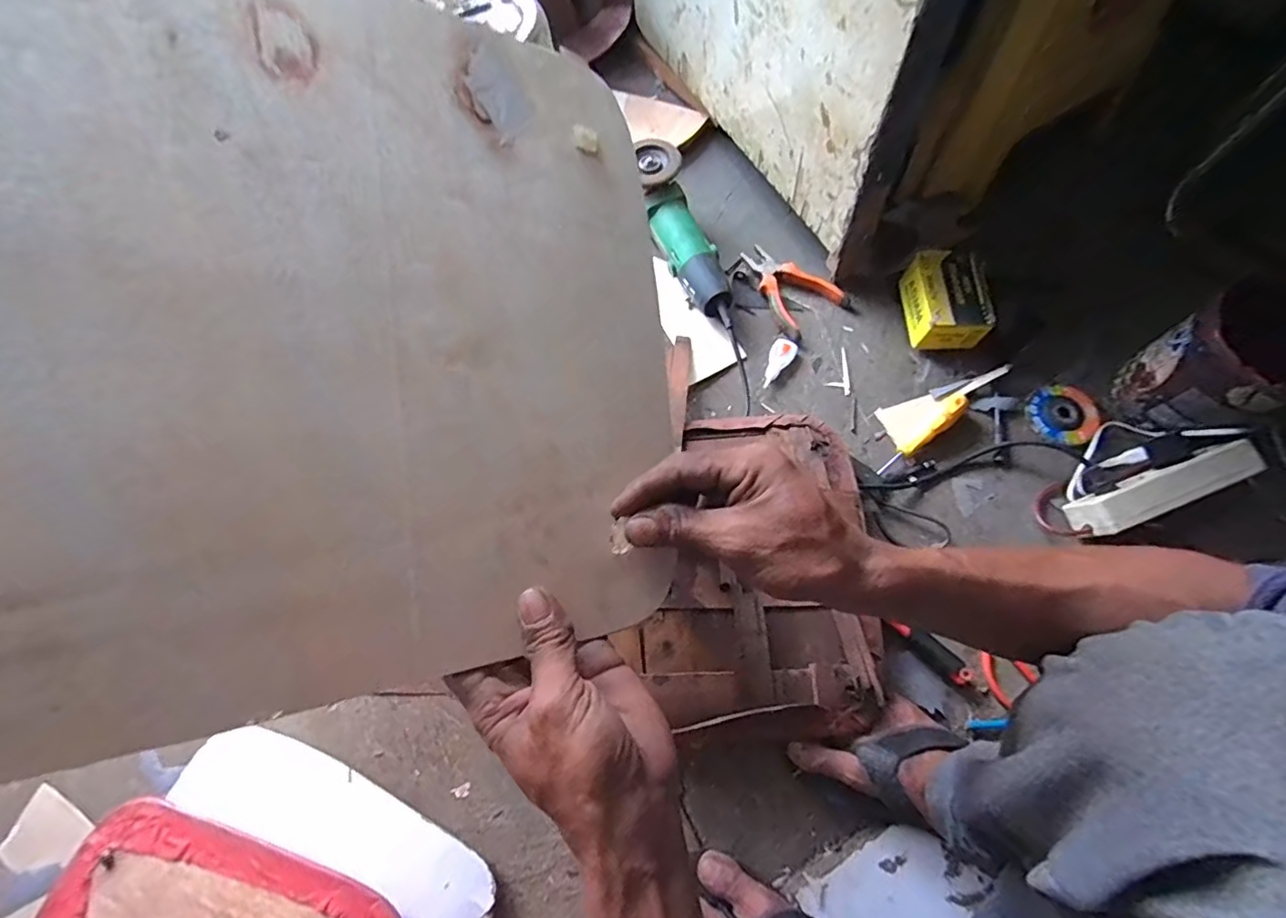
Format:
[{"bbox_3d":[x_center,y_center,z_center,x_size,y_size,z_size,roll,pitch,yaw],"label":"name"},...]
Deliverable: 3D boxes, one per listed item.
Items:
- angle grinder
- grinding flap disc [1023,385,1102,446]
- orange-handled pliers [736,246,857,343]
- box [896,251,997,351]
[{"bbox_3d":[0.052,-0.310,0.768,0.078,0.075,0.295,-19,69,-6],"label":"angle grinder"},{"bbox_3d":[0.531,-0.055,0.700,0.082,0.014,0.083,-1,68,2],"label":"grinding flap disc"},{"bbox_3d":[0.215,-0.249,0.778,0.097,0.020,0.155,-27,70,-9],"label":"orange-handled pliers"},{"bbox_3d":[0.401,-0.207,0.732,0.087,0.070,0.117,-3,68,1],"label":"box"}]

